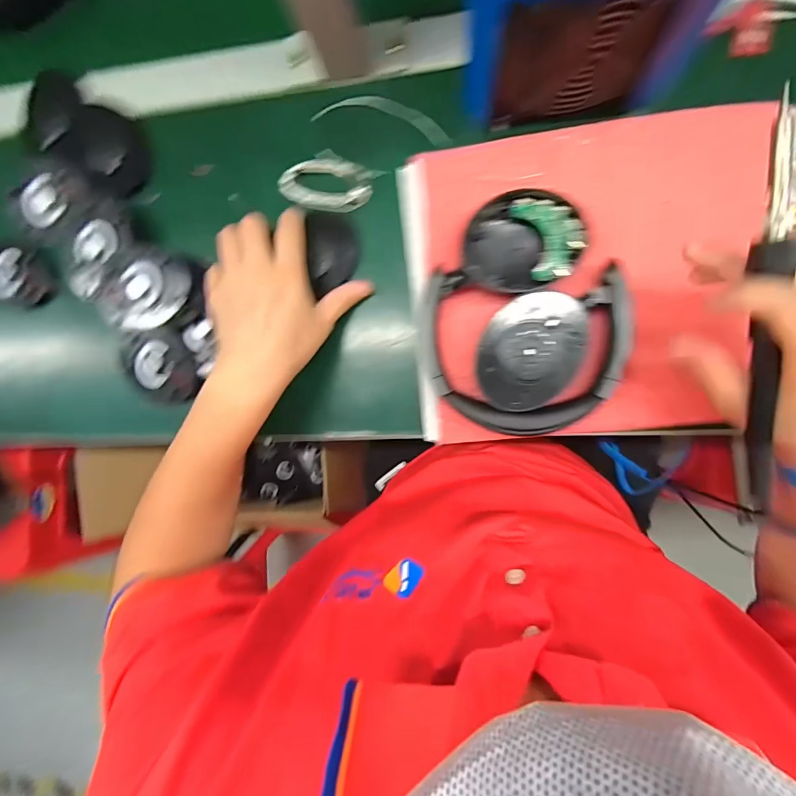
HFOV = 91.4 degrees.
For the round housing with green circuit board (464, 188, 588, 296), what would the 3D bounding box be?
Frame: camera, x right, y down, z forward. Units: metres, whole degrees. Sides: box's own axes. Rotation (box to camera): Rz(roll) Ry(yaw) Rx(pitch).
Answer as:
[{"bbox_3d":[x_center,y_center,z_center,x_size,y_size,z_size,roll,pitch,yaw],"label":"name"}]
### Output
[{"bbox_3d":[0.093,-0.115,0.288,0.083,0.017,0.066,2,92,9],"label":"round housing with green circuit board"}]

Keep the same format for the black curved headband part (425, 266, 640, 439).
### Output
[{"bbox_3d":[0.091,-0.034,0.293,0.146,0.022,0.118,4,93,9],"label":"black curved headband part"}]

